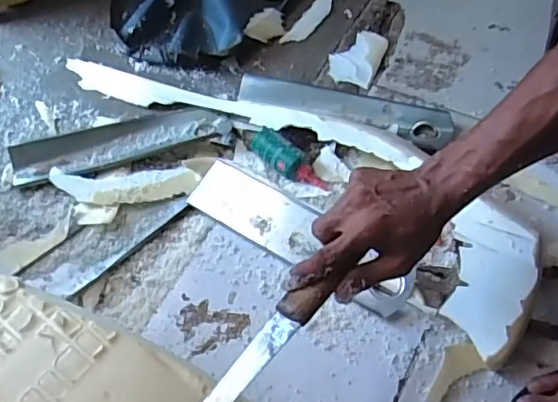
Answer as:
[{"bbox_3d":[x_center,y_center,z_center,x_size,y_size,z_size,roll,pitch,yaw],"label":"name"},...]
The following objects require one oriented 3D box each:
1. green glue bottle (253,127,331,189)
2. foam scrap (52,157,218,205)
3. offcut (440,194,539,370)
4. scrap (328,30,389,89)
[{"bbox_3d":[0.014,-0.054,0.761,0.037,0.030,0.122,-38,62,-18],"label":"green glue bottle"},{"bbox_3d":[-0.202,-0.025,0.775,0.221,0.022,0.059,-4,57,2],"label":"foam scrap"},{"bbox_3d":[0.233,0.091,0.623,0.086,0.040,0.161,7,75,35],"label":"offcut"},{"bbox_3d":[0.124,-0.224,0.893,0.073,0.016,0.113,19,61,16],"label":"scrap"}]

